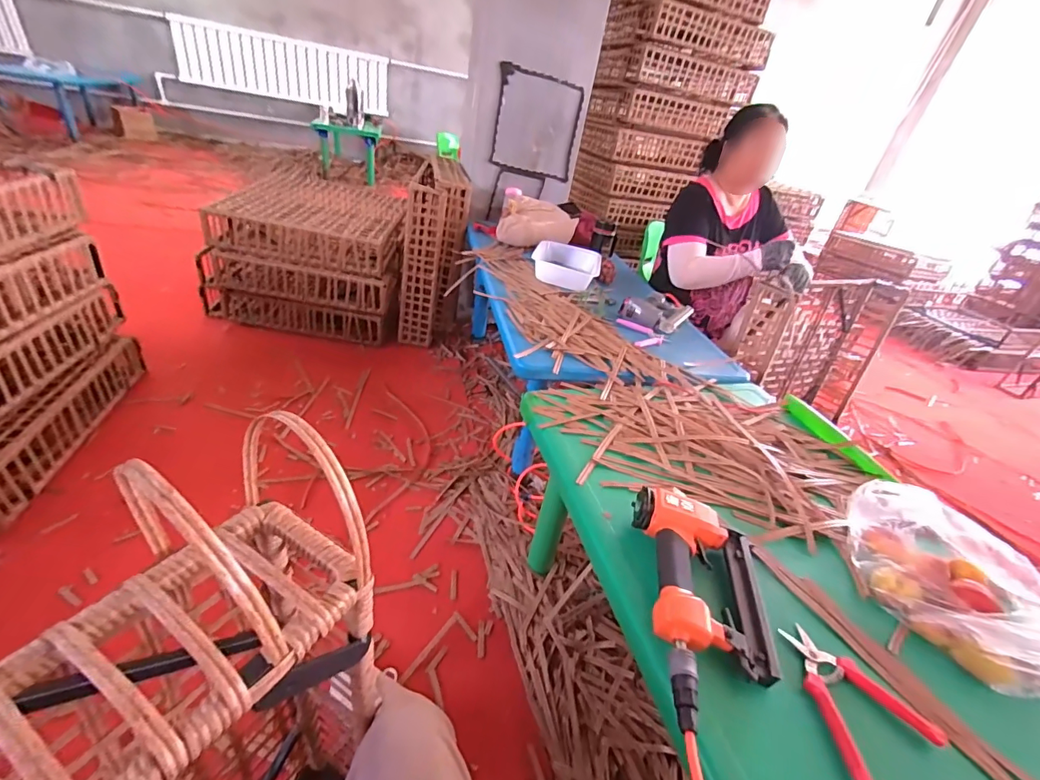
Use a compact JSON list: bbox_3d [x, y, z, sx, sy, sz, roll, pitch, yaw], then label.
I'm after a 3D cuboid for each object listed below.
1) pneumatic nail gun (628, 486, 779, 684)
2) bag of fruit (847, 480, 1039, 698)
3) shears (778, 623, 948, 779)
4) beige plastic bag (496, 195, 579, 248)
[{"bbox_3d":[0.223,0.230,0.560,0.163,0.066,0.204,15,34,7],"label":"pneumatic nail gun"},{"bbox_3d":[0.578,0.234,0.576,0.183,0.124,0.268,-7,37,-26],"label":"bag of fruit"},{"bbox_3d":[0.371,0.330,0.484,0.116,0.016,0.150,2,36,-7],"label":"shears"},{"bbox_3d":[0.064,-0.651,1.731,0.293,0.097,0.280,5,35,-3],"label":"beige plastic bag"}]

